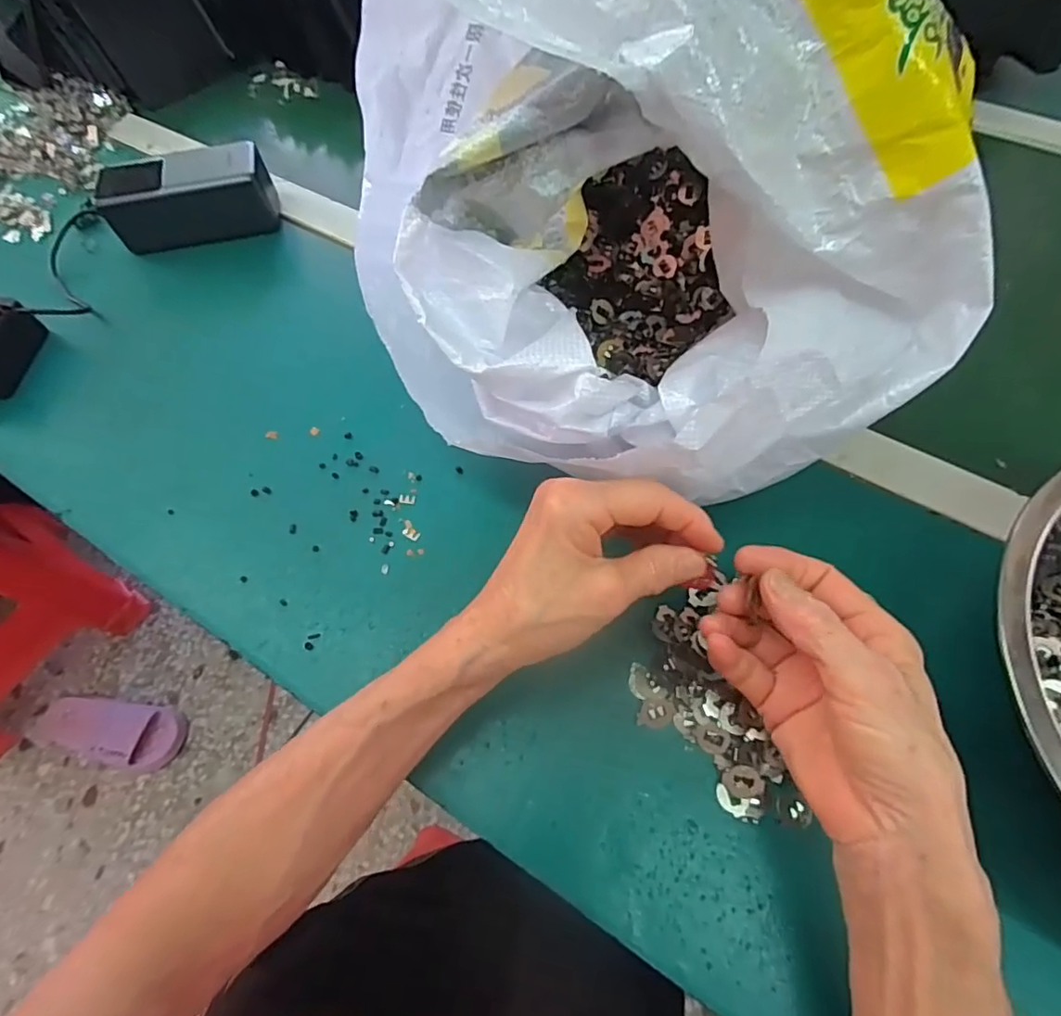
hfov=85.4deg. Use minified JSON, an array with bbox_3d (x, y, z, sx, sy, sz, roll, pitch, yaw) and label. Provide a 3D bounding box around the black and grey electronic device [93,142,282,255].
[{"bbox_3d":[-0.283,-0.256,0.481,0.130,0.055,0.050,-15,63,-5],"label":"black and grey electronic device"}]

